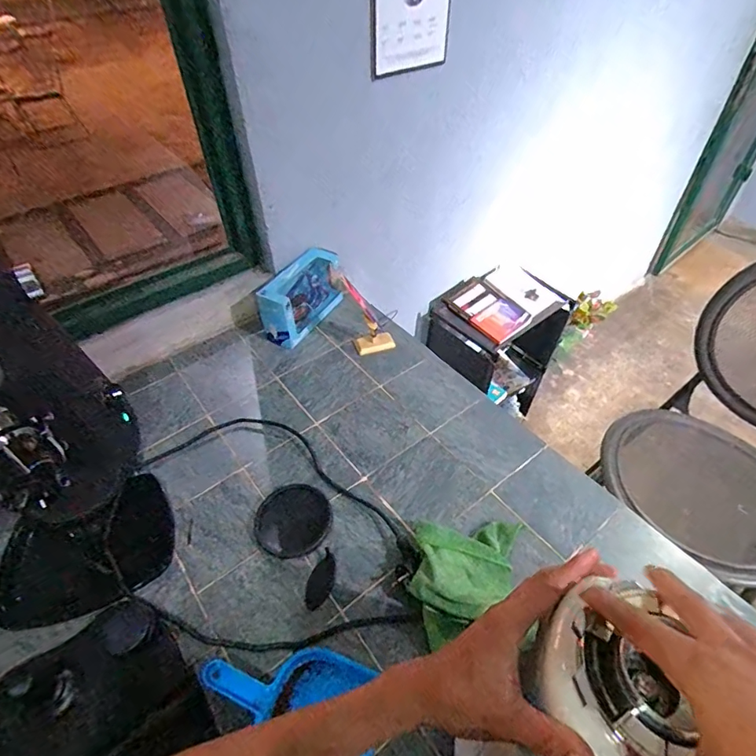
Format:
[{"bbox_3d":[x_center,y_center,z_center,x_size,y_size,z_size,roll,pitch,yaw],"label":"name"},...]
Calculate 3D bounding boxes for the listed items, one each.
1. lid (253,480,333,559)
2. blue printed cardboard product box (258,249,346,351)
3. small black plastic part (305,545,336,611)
[{"bbox_3d":[-0.131,0.220,0.724,0.114,0.009,0.114,-1,46,1],"label":"lid"},{"bbox_3d":[-0.166,-0.184,1.034,0.083,0.124,0.225,20,50,20],"label":"blue printed cardboard product box"},{"bbox_3d":[-0.080,0.290,0.671,0.036,0.005,0.081,15,48,15],"label":"small black plastic part"}]

